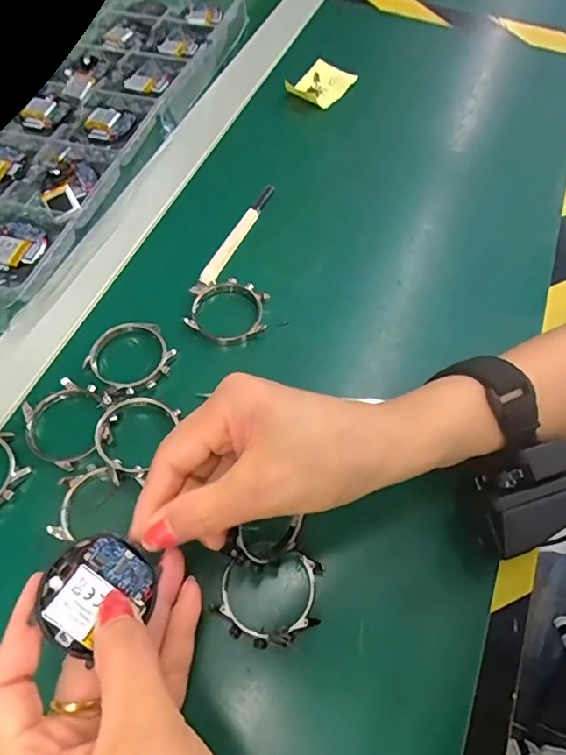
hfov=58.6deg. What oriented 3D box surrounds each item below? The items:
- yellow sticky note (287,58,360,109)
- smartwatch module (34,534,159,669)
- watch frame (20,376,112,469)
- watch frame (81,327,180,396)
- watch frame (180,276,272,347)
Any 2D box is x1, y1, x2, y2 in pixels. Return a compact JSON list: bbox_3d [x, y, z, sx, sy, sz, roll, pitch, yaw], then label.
[{"bbox_3d":[0.035,-0.268,0.461,0.048,0.019,0.068,27,63,13],"label":"yellow sticky note"},{"bbox_3d":[-0.073,0.081,0.197,0.041,0.009,0.033,-35,89,-34],"label":"smartwatch module"},{"bbox_3d":[-0.122,0.025,0.290,0.049,0.006,0.052,-38,69,-21],"label":"watch frame"},{"bbox_3d":[-0.093,-0.013,0.310,0.046,0.012,0.050,41,69,14],"label":"watch frame"},{"bbox_3d":[-0.036,-0.045,0.331,0.052,0.009,0.051,7,61,1],"label":"watch frame"}]

